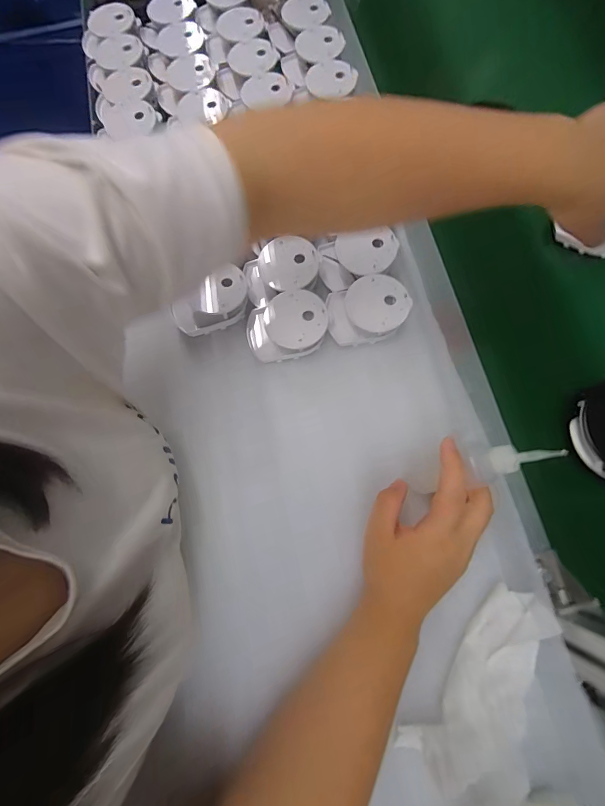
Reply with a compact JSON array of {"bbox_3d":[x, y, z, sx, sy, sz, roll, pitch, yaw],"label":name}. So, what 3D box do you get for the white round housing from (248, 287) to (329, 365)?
[{"bbox_3d":[-0.017,-0.079,0.370,0.080,0.033,0.062,-17,76,-3],"label":"white round housing"}]

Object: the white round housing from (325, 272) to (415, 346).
[{"bbox_3d":[0.067,-0.098,0.374,0.082,0.031,0.066,-3,75,0],"label":"white round housing"}]

